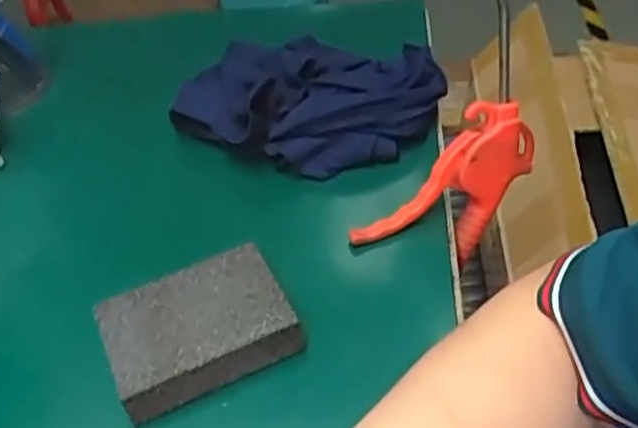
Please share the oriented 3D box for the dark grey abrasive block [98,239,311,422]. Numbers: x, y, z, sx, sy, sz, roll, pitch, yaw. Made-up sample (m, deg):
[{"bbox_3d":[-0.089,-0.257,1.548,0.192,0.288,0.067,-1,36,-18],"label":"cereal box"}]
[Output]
[{"bbox_3d":[-0.068,0.065,0.416,0.098,0.032,0.069,-21,45,-16],"label":"dark grey abrasive block"}]

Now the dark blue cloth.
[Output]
[{"bbox_3d":[-0.007,-0.088,0.554,0.187,0.056,0.133,2,44,9],"label":"dark blue cloth"}]

